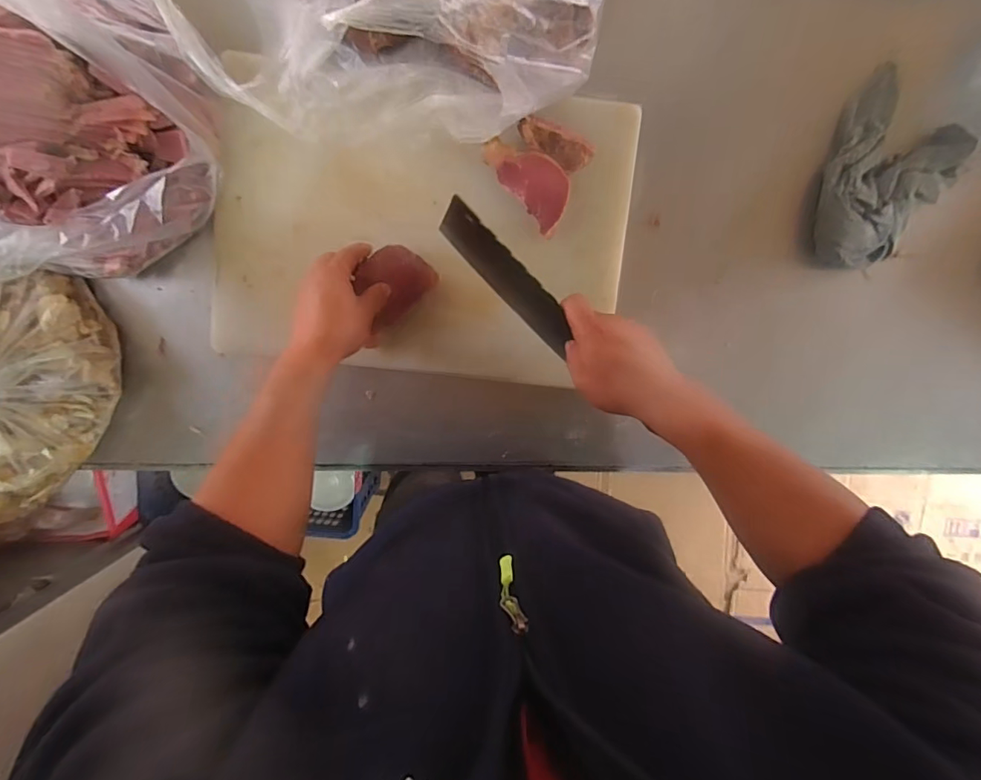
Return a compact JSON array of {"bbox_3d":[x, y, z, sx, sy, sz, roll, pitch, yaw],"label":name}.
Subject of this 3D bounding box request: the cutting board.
[{"bbox_3d":[-0.076,-0.172,0.557,0.444,0.037,0.300,6,97,-1],"label":"cutting board"}]

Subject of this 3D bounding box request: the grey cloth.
[{"bbox_3d":[0.438,-0.236,0.563,0.137,0.037,0.201,33,96,-4],"label":"grey cloth"}]

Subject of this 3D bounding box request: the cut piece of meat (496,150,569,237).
[{"bbox_3d":[0.054,-0.216,0.531,0.057,0.018,0.087,-39,96,4],"label":"cut piece of meat"}]

